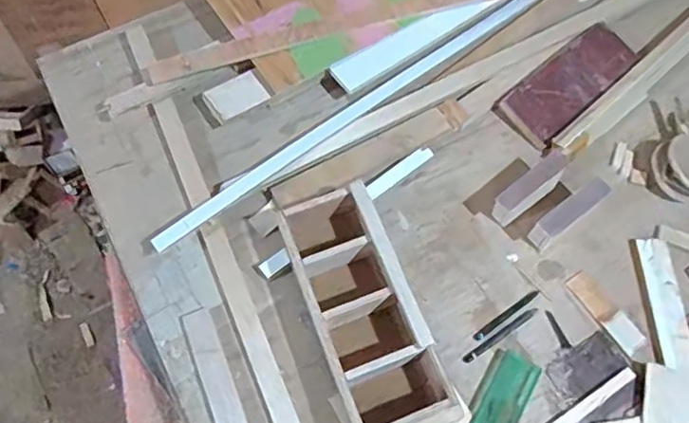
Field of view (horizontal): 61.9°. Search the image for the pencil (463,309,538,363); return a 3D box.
[{"bbox_3d":[0.190,0.150,0.698,0.113,0.004,0.011,-31,66,-14],"label":"pencil"}]

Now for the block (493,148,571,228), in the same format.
[{"bbox_3d":[0.239,-0.029,0.742,0.125,0.054,0.029,-35,67,-16],"label":"block"}]

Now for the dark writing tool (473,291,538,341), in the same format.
[{"bbox_3d":[0.200,0.126,0.704,0.102,0.004,0.010,-33,67,-15],"label":"dark writing tool"}]

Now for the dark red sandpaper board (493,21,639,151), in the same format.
[{"bbox_3d":[0.327,-0.185,0.834,0.227,0.032,0.092,-37,68,-17],"label":"dark red sandpaper board"}]

